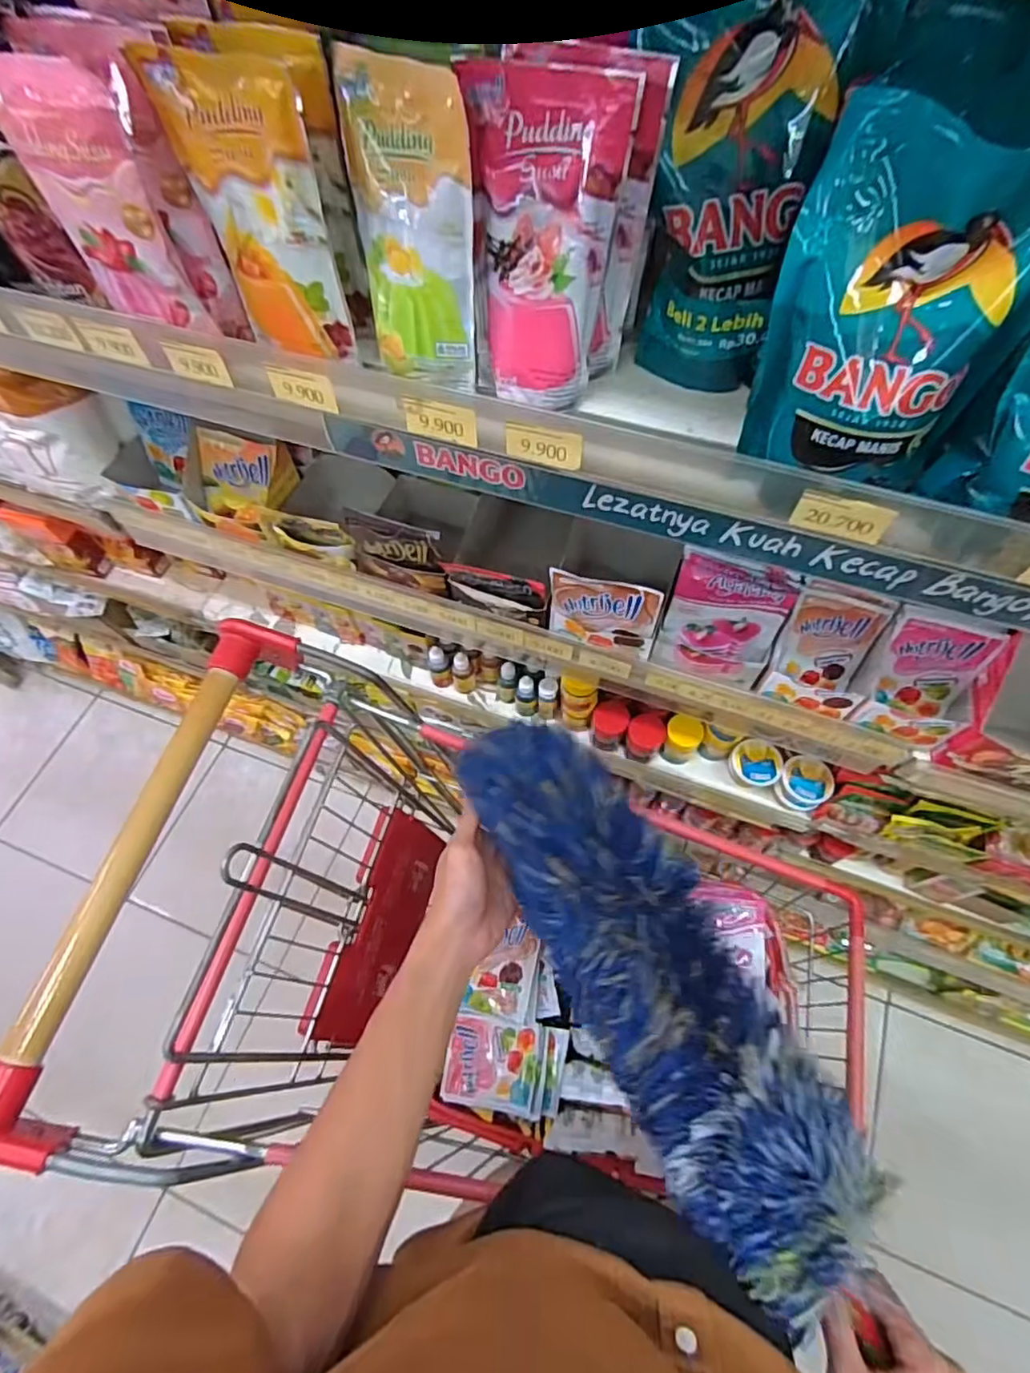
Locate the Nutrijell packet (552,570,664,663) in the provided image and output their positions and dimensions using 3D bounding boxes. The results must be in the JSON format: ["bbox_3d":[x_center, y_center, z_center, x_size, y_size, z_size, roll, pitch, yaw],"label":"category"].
[{"bbox_3d":[0.079,-0.064,0.555,0.097,0.083,0.019,17,65,12],"label":"Nutrijell packet"}]

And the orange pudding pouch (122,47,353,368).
[{"bbox_3d":[-0.155,-0.285,0.380,0.084,0.150,0.028,28,68,16],"label":"orange pudding pouch"}]

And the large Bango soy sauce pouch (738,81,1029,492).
[{"bbox_3d":[0.183,-0.173,0.296,0.113,0.148,0.058,33,69,18],"label":"large Bango soy sauce pouch"}]

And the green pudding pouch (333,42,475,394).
[{"bbox_3d":[-0.069,-0.269,0.375,0.093,0.147,0.052,38,71,20],"label":"green pudding pouch"}]

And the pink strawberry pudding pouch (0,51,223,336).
[{"bbox_3d":[-0.254,-0.293,0.377,0.084,0.129,0.024,24,67,14],"label":"pink strawberry pudding pouch"}]

